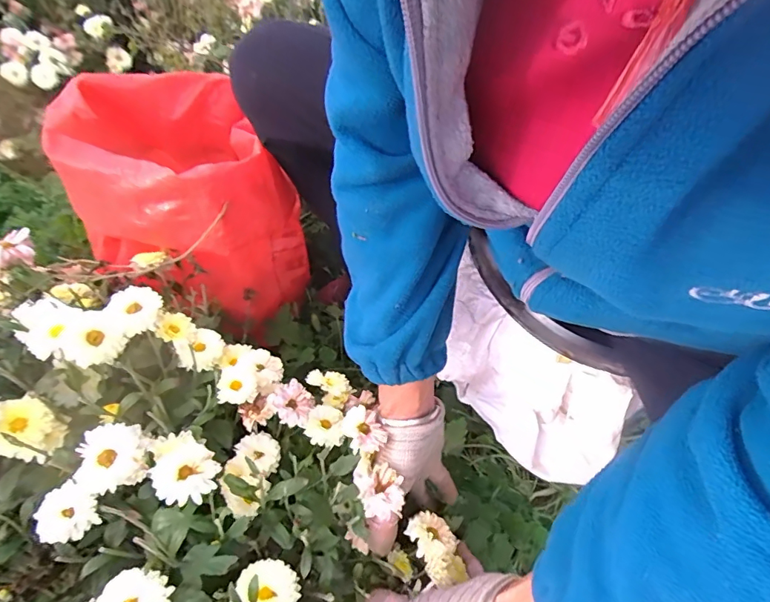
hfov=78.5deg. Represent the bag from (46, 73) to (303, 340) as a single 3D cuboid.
[{"bbox_3d":[-0.260,-0.132,0.634,0.236,0.277,0.310,-28,55,-15],"label":"bag"}]

